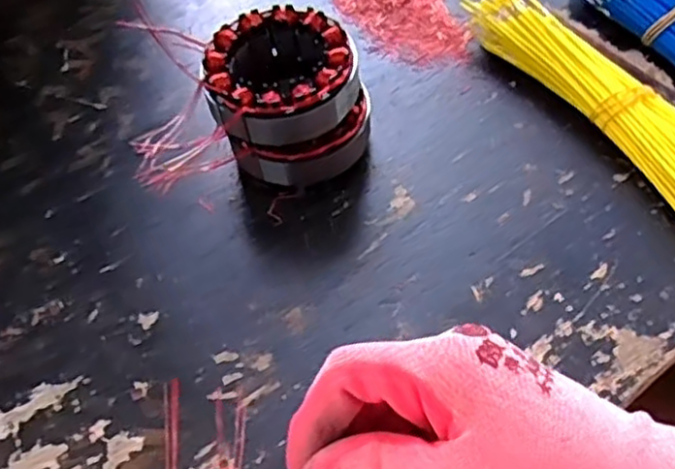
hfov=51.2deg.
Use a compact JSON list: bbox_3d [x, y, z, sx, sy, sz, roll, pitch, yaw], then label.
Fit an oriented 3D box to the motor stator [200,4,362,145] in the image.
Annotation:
[{"bbox_3d":[-0.032,-0.089,0.408,0.084,0.039,0.086,-2,55,2],"label":"motor stator"}]

